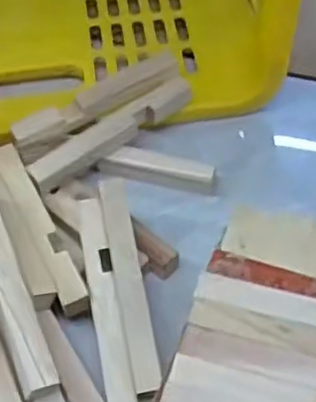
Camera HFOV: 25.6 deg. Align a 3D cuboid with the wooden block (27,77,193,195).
[{"bbox_3d":[-0.036,-0.054,0.546,0.145,0.022,0.024,-35,57,-21],"label":"wooden block"}]

